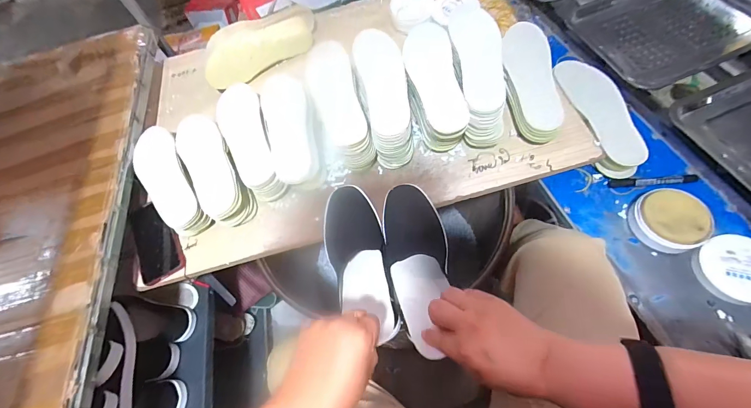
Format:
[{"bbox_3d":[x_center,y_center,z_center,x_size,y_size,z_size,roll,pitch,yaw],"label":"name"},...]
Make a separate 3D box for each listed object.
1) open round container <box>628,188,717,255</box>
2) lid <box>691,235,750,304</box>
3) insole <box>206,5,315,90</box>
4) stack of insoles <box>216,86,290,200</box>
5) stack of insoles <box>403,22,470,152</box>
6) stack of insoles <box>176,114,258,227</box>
[{"bbox_3d":[0.483,0.025,0.546,0.100,0.046,0.100,-3,62,6],"label":"open round container"},{"bbox_3d":[0.552,0.099,0.502,0.112,0.018,0.097,-4,75,16],"label":"lid"},{"bbox_3d":[-0.259,-0.361,0.750,0.270,0.102,0.037,-34,46,-14],"label":"insole"},{"bbox_3d":[-0.244,-0.125,0.653,0.087,0.072,0.253,-25,62,-5],"label":"stack of insoles"},{"bbox_3d":[0.102,-0.222,0.616,0.089,0.094,0.256,-8,73,-1],"label":"stack of insoles"},{"bbox_3d":[-0.308,-0.071,0.622,0.083,0.051,0.240,-29,76,-12],"label":"stack of insoles"}]

